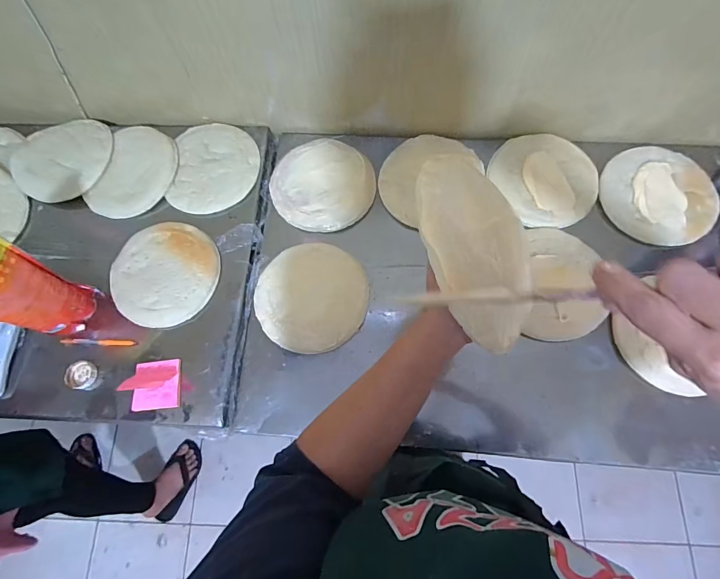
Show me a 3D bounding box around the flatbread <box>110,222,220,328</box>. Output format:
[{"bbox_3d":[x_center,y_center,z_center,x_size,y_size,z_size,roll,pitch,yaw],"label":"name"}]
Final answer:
[{"bbox_3d":[-0.354,-0.033,0.710,0.189,0.025,0.184,-1,72,2],"label":"flatbread"}]

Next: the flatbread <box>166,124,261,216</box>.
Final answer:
[{"bbox_3d":[-0.288,-0.245,0.787,0.164,0.012,0.202,3,72,3],"label":"flatbread"}]

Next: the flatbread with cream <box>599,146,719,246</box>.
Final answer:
[{"bbox_3d":[0.552,-0.178,0.732,0.189,0.018,0.199,-1,72,2],"label":"flatbread with cream"}]

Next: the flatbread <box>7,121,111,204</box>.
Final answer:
[{"bbox_3d":[-0.599,-0.270,0.795,0.193,0.015,0.193,-1,72,2],"label":"flatbread"}]

